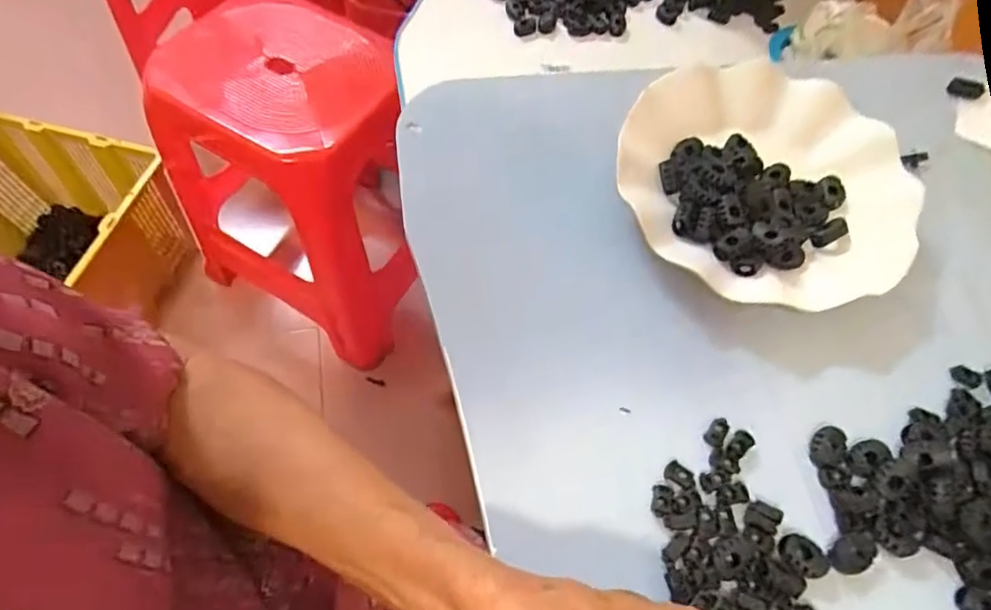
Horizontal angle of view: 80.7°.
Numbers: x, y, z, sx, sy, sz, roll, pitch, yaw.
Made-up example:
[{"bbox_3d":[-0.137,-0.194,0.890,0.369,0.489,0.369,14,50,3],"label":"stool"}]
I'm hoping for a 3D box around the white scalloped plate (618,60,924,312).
[{"bbox_3d":[0.168,-0.079,0.357,0.180,0.044,0.171,-12,63,-9],"label":"white scalloped plate"}]

